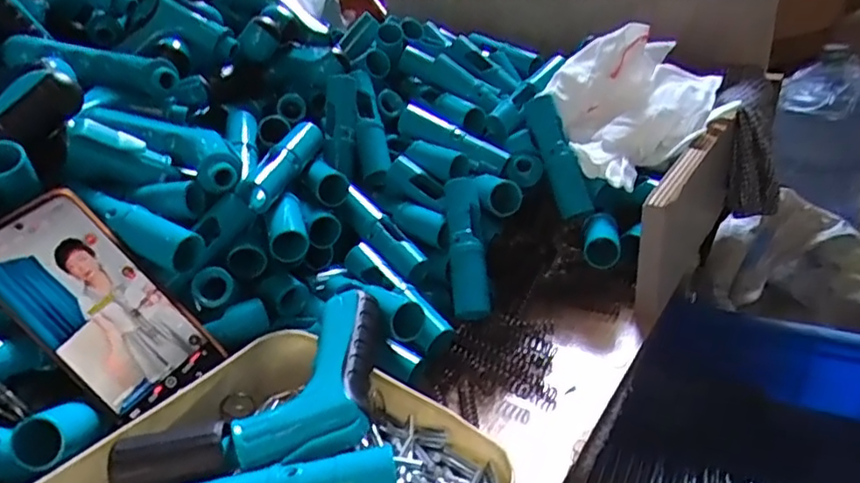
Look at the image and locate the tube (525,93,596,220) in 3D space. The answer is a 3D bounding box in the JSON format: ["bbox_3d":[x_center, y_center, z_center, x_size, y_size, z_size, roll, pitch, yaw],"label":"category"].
[{"bbox_3d":[0.118,-0.081,0.569,0.026,0.121,0.034,-16,-11,-16],"label":"tube"}]

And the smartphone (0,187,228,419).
[{"bbox_3d":[-0.214,0.041,0.398,0.076,0.151,0.004,-47,6,-34],"label":"smartphone"}]

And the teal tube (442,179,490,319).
[{"bbox_3d":[0.030,0.003,0.509,0.028,0.022,0.121,-6,73,1],"label":"teal tube"}]

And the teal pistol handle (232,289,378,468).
[{"bbox_3d":[-0.060,0.084,0.380,0.063,0.028,0.128,7,45,23],"label":"teal pistol handle"}]

